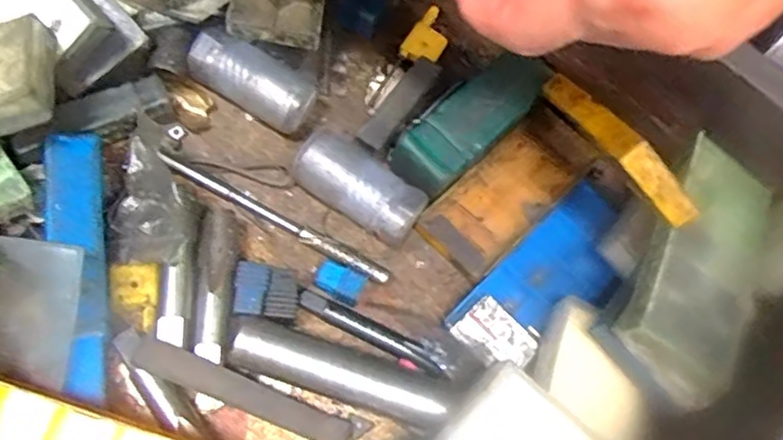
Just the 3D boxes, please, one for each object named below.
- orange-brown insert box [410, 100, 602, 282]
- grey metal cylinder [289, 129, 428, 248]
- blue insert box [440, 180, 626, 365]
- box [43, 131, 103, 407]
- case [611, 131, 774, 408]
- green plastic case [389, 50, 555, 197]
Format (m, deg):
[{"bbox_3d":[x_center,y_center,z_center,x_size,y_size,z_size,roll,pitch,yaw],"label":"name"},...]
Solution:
[{"bbox_3d":[0.055,-0.016,0.303,0.038,0.012,0.096,36,62,19],"label":"orange-brown insert box"},{"bbox_3d":[-0.014,-0.014,0.280,0.055,0.020,0.027,35,60,-3],"label":"grey metal cylinder"},{"bbox_3d":[0.067,0.026,0.283,0.041,0.012,0.094,39,64,21],"label":"blue insert box"},{"bbox_3d":[-0.112,0.013,0.239,0.019,0.009,0.102,-11,71,-9],"label":"box"},{"bbox_3d":[0.113,0.016,0.249,0.047,0.018,0.094,37,63,-12],"label":"case"},{"bbox_3d":[0.035,-0.043,0.295,0.027,0.021,0.083,38,63,20],"label":"green plastic case"}]

